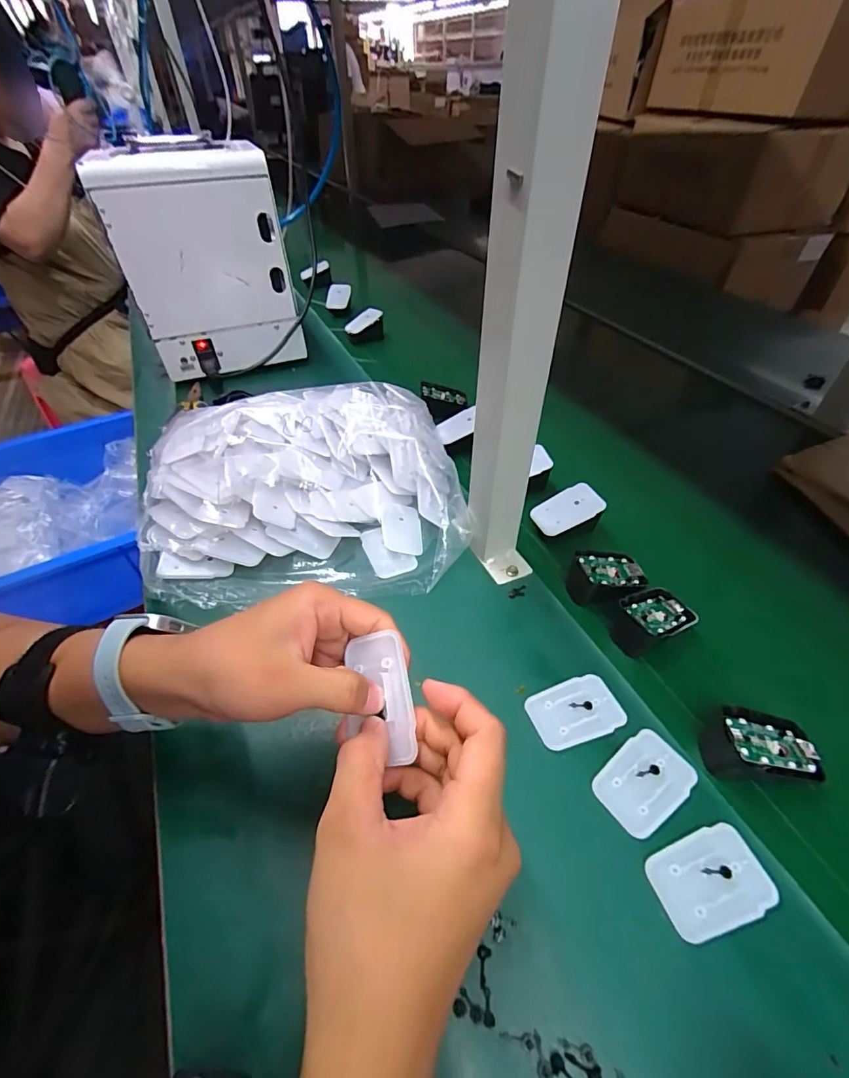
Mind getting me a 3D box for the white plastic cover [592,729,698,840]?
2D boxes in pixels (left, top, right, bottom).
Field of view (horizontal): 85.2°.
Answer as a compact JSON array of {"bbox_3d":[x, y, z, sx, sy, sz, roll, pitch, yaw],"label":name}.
[{"bbox_3d":[0.150,0.164,0.314,0.069,0.004,0.046,-30,51,-25],"label":"white plastic cover"}]

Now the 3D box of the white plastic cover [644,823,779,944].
[{"bbox_3d":[0.170,0.203,0.275,0.068,0.005,0.044,-15,46,-12],"label":"white plastic cover"}]

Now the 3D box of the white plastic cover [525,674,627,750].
[{"bbox_3d":[0.113,0.129,0.347,0.069,0.004,0.043,-16,46,-14],"label":"white plastic cover"}]

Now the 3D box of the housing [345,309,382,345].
[{"bbox_3d":[-0.110,-0.391,0.846,0.068,0.048,0.028,-7,44,-4],"label":"housing"}]

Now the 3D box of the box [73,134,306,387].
[{"bbox_3d":[-0.312,-0.395,0.680,0.215,0.279,0.133,-13,45,-10],"label":"box"}]

